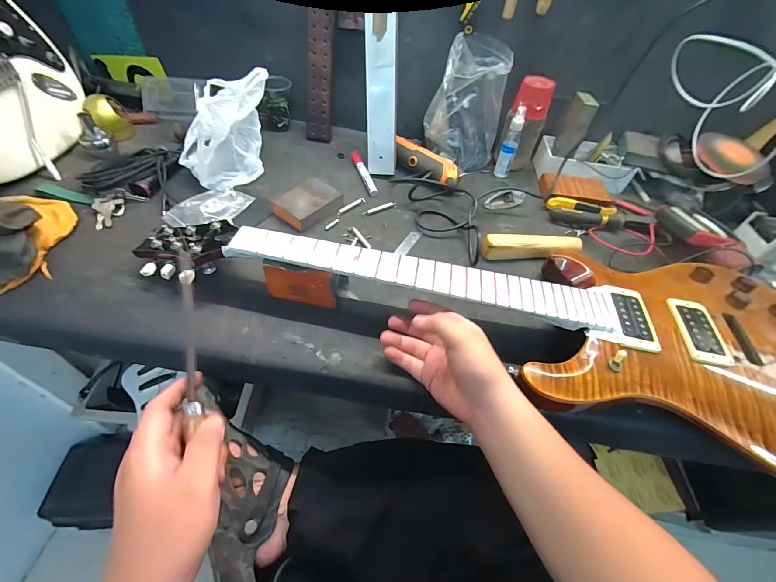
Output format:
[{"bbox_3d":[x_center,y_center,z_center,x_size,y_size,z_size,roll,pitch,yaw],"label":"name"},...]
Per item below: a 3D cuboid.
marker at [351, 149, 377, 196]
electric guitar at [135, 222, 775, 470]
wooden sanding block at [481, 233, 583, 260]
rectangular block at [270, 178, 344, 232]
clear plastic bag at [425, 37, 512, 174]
[{"bbox_3d":[-0.048,-0.234,0.678,0.018,0.013,0.137,-13,54,-16],"label":"marker"},{"bbox_3d":[0.136,0.001,0.456,0.929,0.054,0.290,14,51,6],"label":"electric guitar"},{"bbox_3d":[0.237,-0.072,0.558,0.169,0.029,0.036,-2,52,-7],"label":"wooden sanding block"},{"bbox_3d":[-0.137,-0.150,0.590,0.073,0.028,0.105,35,56,21],"label":"rectangular block"},{"bbox_3d":[0.149,-0.346,0.664,0.139,0.197,0.128,18,52,9],"label":"clear plastic bag"}]

